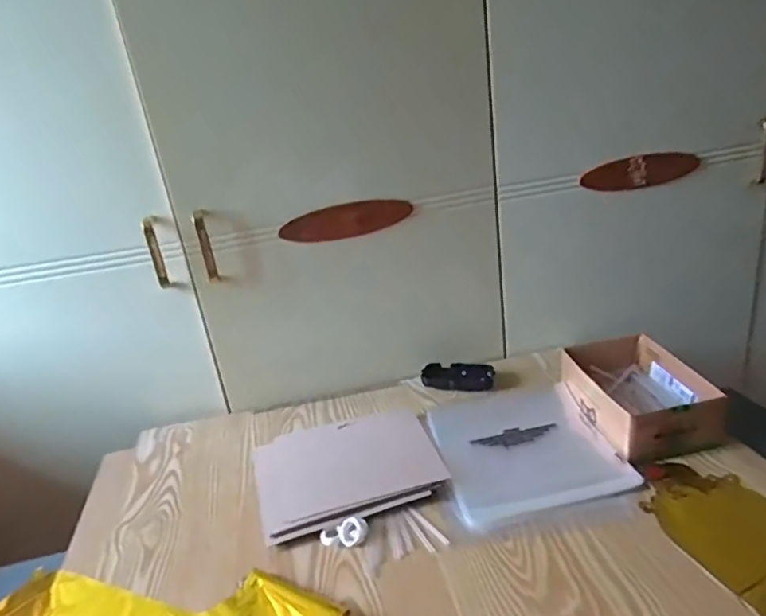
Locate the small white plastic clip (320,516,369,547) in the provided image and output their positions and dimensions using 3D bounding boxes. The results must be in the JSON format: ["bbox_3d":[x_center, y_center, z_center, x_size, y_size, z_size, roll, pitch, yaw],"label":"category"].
[{"bbox_3d":[-0.042,0.242,0.606,0.050,0.013,0.029,-5,23,3],"label":"small white plastic clip"}]

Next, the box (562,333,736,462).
[{"bbox_3d":[0.339,0.116,0.754,0.143,0.070,0.200,-7,23,-2],"label":"box"}]

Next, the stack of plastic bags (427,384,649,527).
[{"bbox_3d":[0.172,0.171,0.717,0.205,0.015,0.218,-10,23,-8],"label":"stack of plastic bags"}]

